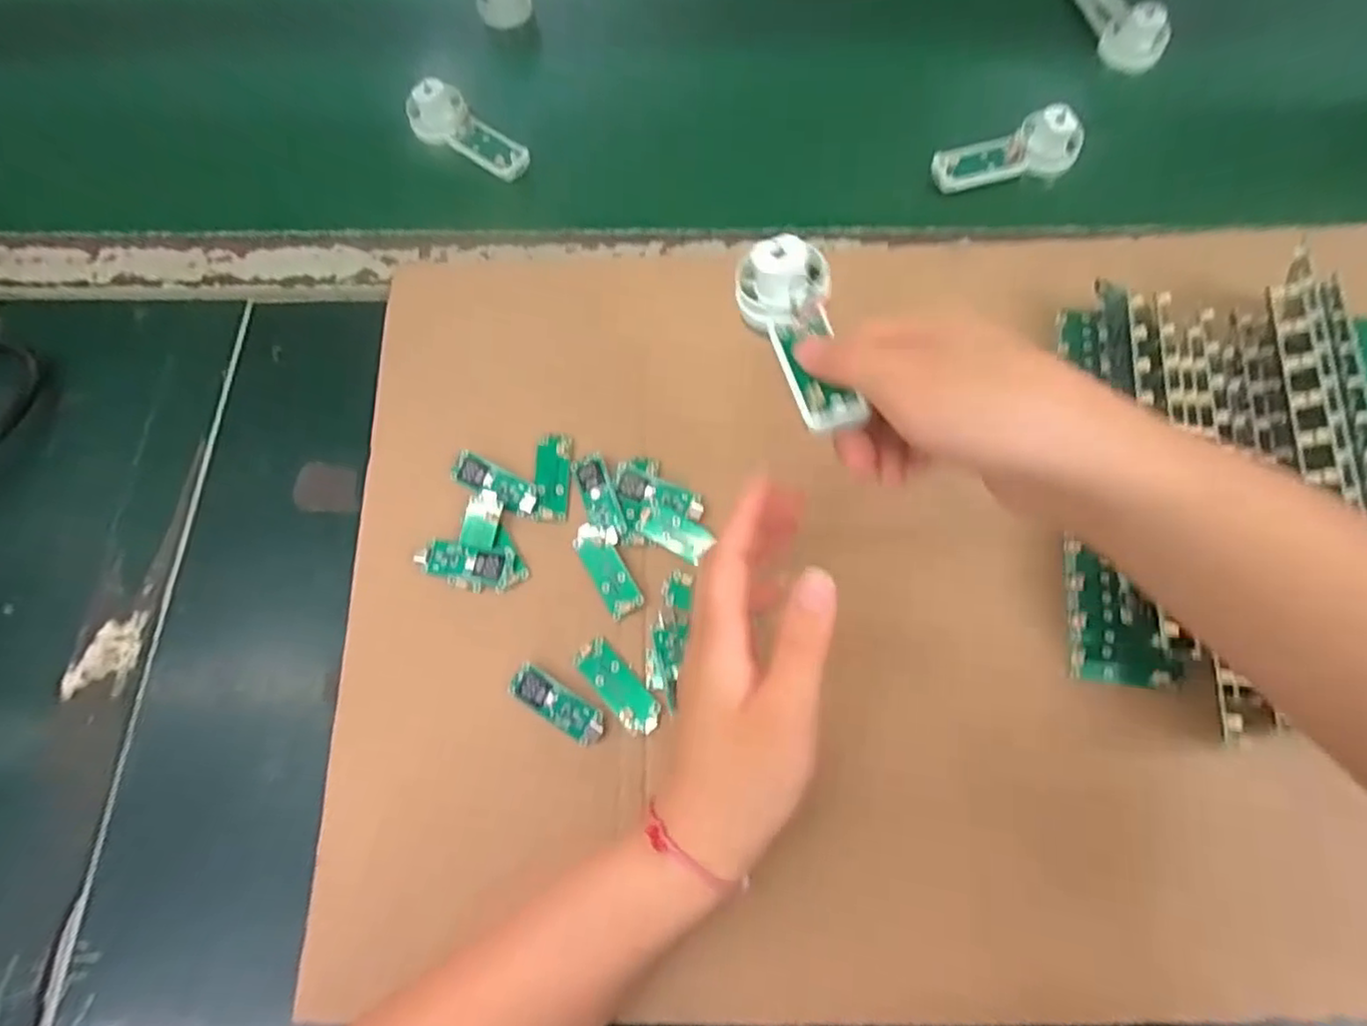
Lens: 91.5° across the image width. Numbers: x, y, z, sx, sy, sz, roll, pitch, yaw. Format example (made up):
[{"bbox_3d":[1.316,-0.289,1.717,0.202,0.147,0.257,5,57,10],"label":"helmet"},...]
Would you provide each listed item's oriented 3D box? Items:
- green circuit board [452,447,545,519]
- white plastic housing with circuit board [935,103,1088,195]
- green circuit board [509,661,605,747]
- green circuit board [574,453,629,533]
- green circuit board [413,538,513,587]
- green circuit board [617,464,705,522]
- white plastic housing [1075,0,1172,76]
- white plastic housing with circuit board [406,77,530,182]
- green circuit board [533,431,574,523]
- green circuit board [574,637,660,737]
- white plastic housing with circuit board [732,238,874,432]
[{"bbox_3d":[-0.100,-0.015,0.359,0.052,0.006,0.018,25,85,6],"label":"green circuit board"},{"bbox_3d":[0.208,-0.234,0.426,0.092,0.030,0.030,-12,72,-2],"label":"white plastic housing with circuit board"},{"bbox_3d":[-0.061,0.092,0.322,0.051,0.005,0.016,32,75,11],"label":"green circuit board"},{"bbox_3d":[-0.045,-0.010,0.356,0.017,0.006,0.045,-20,72,-5],"label":"green circuit board"},{"bbox_3d":[-0.113,0.026,0.346,0.049,0.005,0.018,10,79,6],"label":"green circuit board"},{"bbox_3d":[-0.012,-0.011,0.355,0.047,0.005,0.016,18,73,8],"label":"green circuit board"},{"bbox_3d":[0.306,-0.356,0.470,0.028,0.036,0.094,-16,72,-4],"label":"white plastic housing"},{"bbox_3d":[-0.145,-0.259,0.449,0.089,0.028,0.033,34,76,12],"label":"white plastic housing with circuit board"},{"bbox_3d":[-0.071,-0.020,0.362,0.019,0.005,0.049,6,76,-10],"label":"green circuit board"},{"bbox_3d":[-0.032,0.085,0.326,0.019,0.004,0.051,-42,75,-11],"label":"green circuit board"},{"bbox_3d":[0.048,-0.071,0.269,0.038,0.021,0.088,-11,69,-2],"label":"white plastic housing with circuit board"}]

